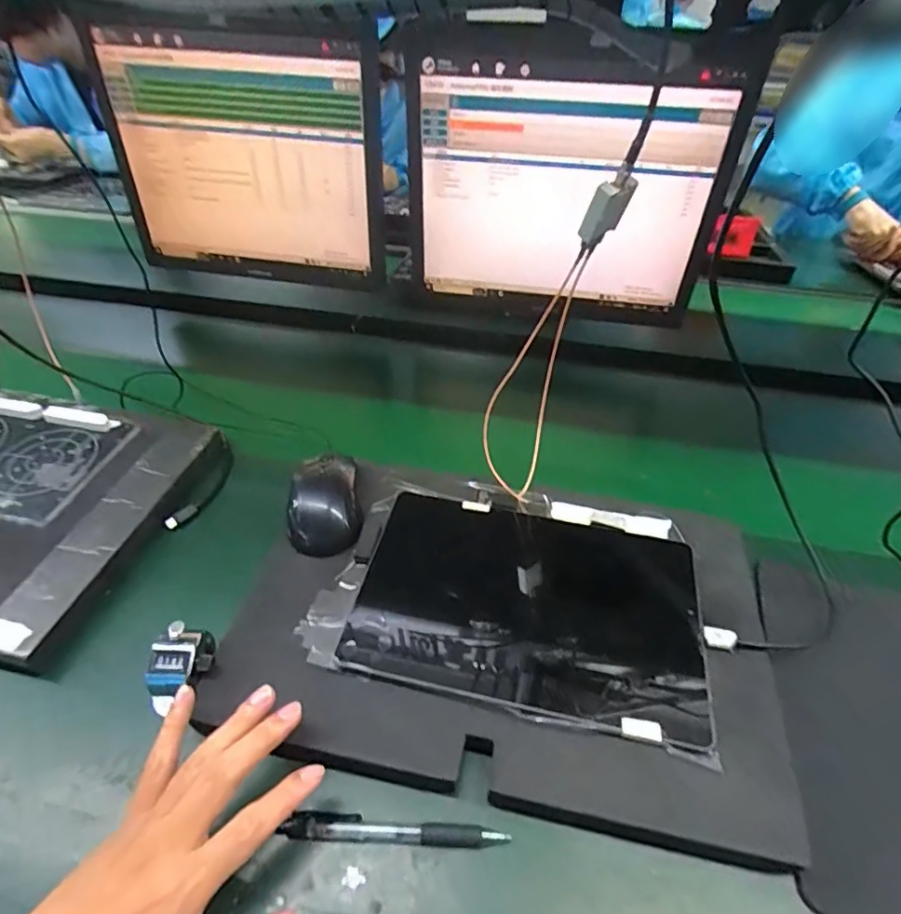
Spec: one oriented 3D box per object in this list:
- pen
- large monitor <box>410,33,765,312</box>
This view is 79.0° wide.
[{"bbox_3d":[-0.033,0.230,0.335,0.133,0.010,0.014,3,42,0],"label":"pen"},{"bbox_3d":[0.135,-0.320,0.661,0.359,0.272,0.059,13,43,12],"label":"large monitor"}]

